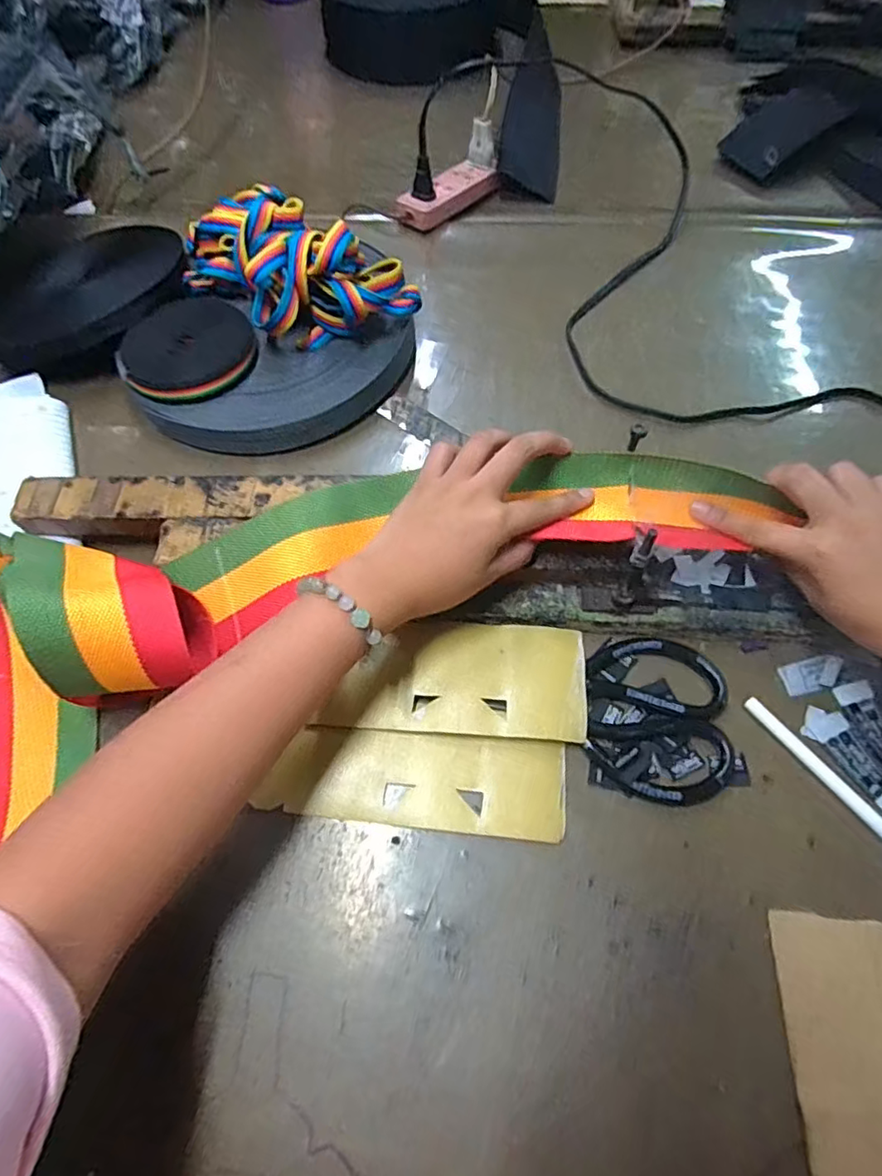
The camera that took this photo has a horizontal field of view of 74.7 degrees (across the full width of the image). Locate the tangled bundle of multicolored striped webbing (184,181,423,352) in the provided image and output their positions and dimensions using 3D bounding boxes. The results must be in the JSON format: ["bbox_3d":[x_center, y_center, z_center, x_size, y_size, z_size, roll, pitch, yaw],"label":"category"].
[{"bbox_3d":[-0.131,-0.270,0.491,0.204,0.084,0.095,35,69,18],"label":"tangled bundle of multicolored striped webbing"}]

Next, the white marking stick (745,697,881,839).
[{"bbox_3d":[0.250,0.129,0.348,0.011,0.009,0.157,-33,68,-15],"label":"white marking stick"}]

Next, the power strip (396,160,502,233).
[{"bbox_3d":[0.011,-0.440,0.639,0.048,0.028,0.131,34,69,16],"label":"power strip"}]

